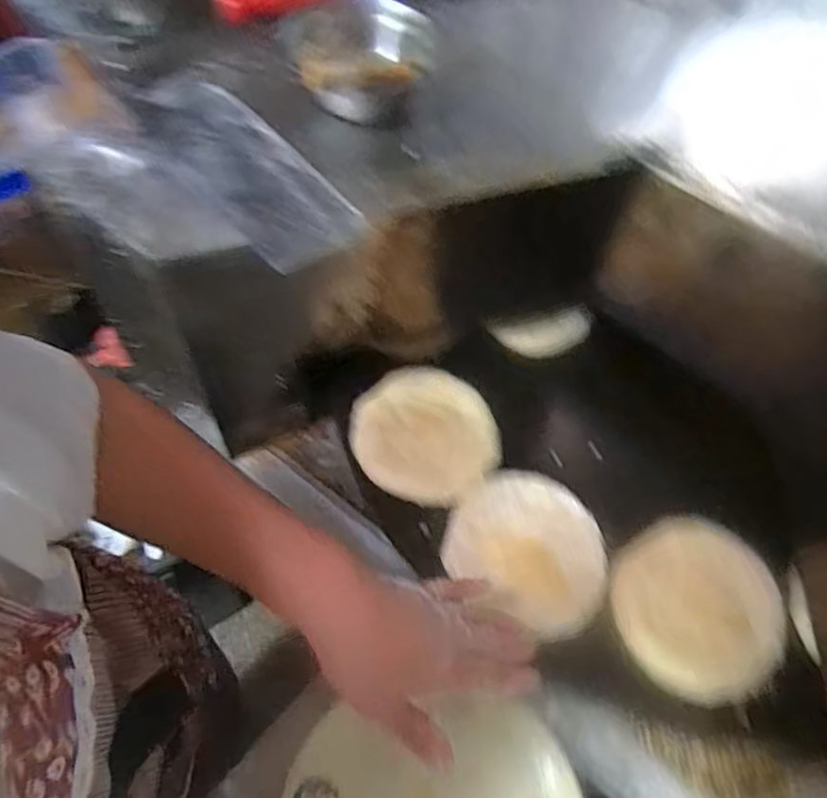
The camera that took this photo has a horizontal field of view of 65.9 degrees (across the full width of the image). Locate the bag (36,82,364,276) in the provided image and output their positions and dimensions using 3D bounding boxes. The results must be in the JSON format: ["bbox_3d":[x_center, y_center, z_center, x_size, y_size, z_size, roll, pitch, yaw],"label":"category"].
[{"bbox_3d":[-0.161,-0.155,0.468,0.153,0.020,0.219,-34,66,-23],"label":"bag"}]

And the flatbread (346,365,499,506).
[{"bbox_3d":[0.011,0.036,0.631,0.141,0.014,0.132,0,71,1],"label":"flatbread"}]

